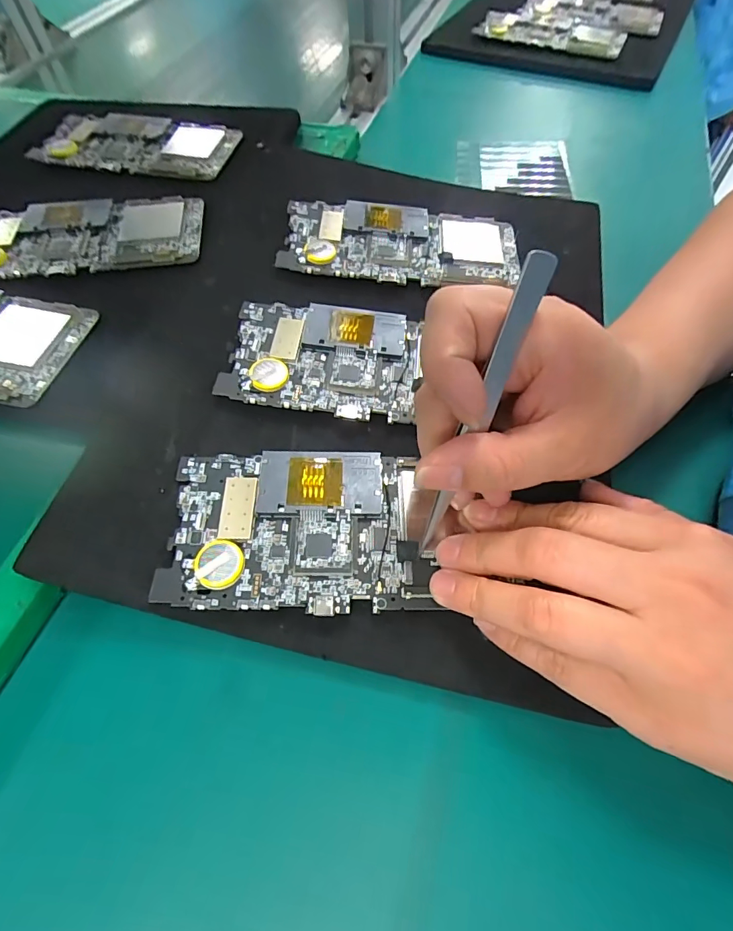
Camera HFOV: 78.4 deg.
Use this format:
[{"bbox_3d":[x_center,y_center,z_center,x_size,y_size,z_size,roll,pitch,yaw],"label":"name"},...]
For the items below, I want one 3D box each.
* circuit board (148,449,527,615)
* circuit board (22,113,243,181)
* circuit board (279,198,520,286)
[{"bbox_3d":[-0.028,0.026,0.202,0.116,0.005,0.072,2,61,-2],"label":"circuit board"},{"bbox_3d":[-0.180,-0.254,0.352,0.146,0.011,0.071,11,61,4],"label":"circuit board"},{"bbox_3d":[0.024,-0.148,0.296,0.152,0.009,0.070,4,61,0],"label":"circuit board"}]

